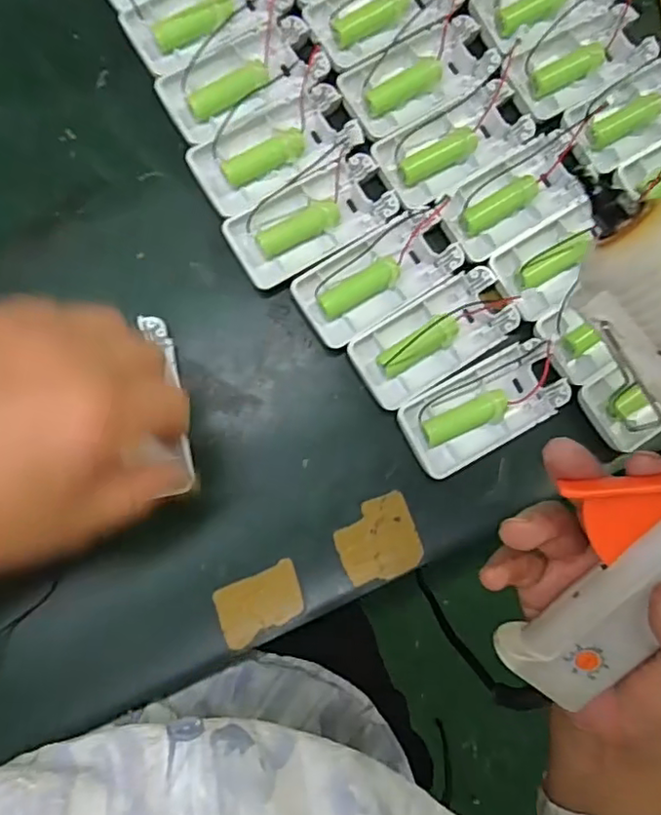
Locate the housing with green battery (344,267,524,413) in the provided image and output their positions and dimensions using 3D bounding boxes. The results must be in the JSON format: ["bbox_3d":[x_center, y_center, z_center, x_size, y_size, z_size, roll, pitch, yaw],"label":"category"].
[{"bbox_3d":[0.058,-0.040,0.341,0.093,0.012,0.043,-34,87,-9],"label":"housing with green battery"}]

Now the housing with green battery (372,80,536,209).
[{"bbox_3d":[0.072,-0.154,0.354,0.089,0.022,0.042,-33,87,-9],"label":"housing with green battery"}]

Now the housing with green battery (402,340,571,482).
[{"bbox_3d":[0.087,-0.001,0.341,0.094,0.014,0.044,-29,86,-9],"label":"housing with green battery"}]

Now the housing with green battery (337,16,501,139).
[{"bbox_3d":[0.053,-0.196,0.363,0.090,0.016,0.047,-36,87,-9],"label":"housing with green battery"}]

